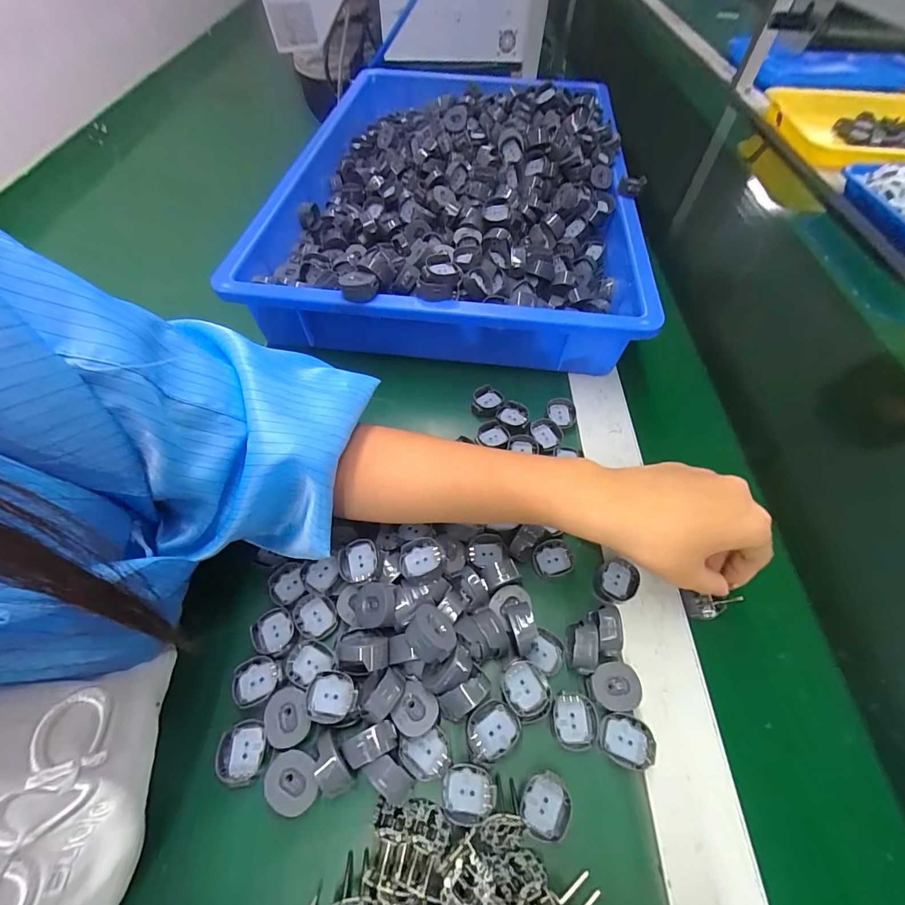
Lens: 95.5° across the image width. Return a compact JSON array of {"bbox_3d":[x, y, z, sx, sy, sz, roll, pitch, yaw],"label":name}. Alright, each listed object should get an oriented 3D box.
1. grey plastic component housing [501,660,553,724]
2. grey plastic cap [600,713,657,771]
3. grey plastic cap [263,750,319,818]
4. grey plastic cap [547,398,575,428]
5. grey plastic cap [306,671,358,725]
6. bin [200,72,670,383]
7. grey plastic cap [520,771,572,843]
[{"bbox_3d":[0.043,0.137,0.235,0.026,0.016,0.031,-34,64,-21],"label":"grey plastic component housing"},{"bbox_3d":[0.098,0.162,0.230,0.028,0.009,0.024,18,58,10],"label":"grey plastic cap"},{"bbox_3d":[-0.083,0.174,0.216,0.029,0.011,0.024,21,59,12],"label":"grey plastic cap"},{"bbox_3d":[0.095,-0.034,0.355,0.024,0.006,0.027,4,57,1],"label":"grey plastic cap"},{"bbox_3d":[-0.067,0.138,0.233,0.028,0.014,0.025,-4,57,-4],"label":"grey plastic cap"},{"bbox_3d":[0.002,-0.271,0.455,0.365,0.086,0.405,6,58,3],"label":"bin"},{"bbox_3d":[0.049,0.187,0.217,0.025,0.012,0.026,27,60,15],"label":"grey plastic cap"}]

